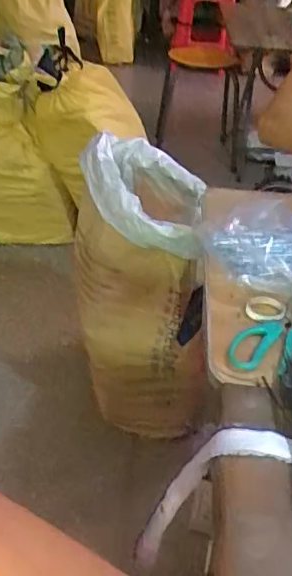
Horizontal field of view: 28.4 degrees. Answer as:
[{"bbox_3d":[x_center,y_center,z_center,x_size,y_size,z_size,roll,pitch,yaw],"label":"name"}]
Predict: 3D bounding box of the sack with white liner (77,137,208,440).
[{"bbox_3d":[-0.017,0.030,1.232,0.252,0.539,0.347,-2,38,-8],"label":"sack with white liner"}]

